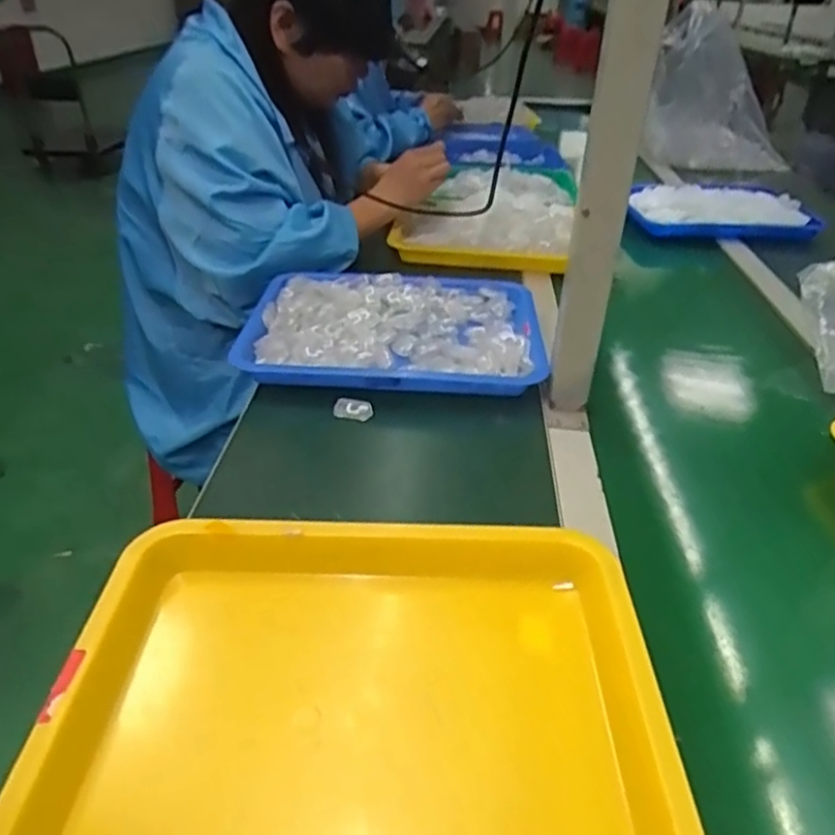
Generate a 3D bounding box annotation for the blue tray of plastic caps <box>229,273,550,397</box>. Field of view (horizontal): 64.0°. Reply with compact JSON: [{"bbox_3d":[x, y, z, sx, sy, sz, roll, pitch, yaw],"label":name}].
[{"bbox_3d":[-0.024,-0.104,0.772,0.320,0.030,0.244,0,33,1],"label":"blue tray of plastic caps"}]

